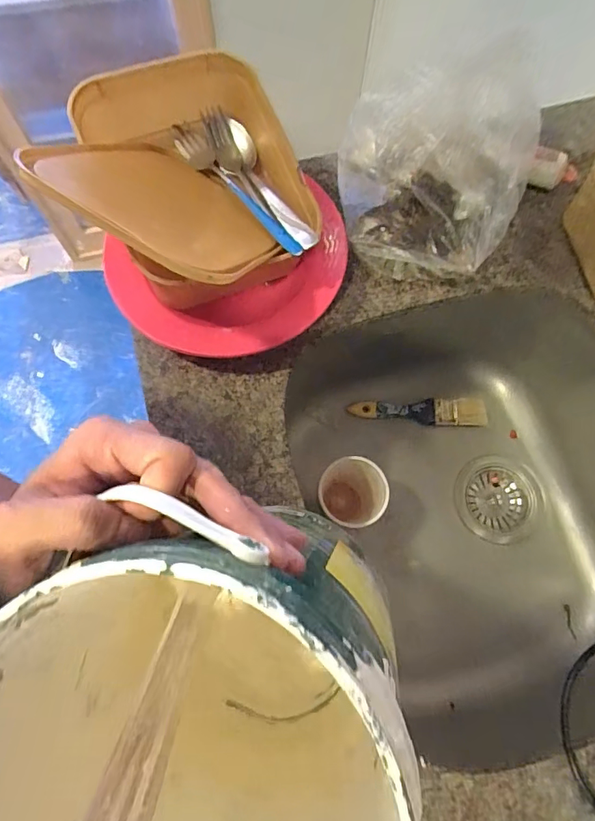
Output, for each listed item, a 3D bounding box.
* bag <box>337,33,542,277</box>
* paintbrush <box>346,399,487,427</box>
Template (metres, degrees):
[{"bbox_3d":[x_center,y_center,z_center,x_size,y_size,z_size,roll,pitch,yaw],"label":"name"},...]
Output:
[{"bbox_3d":[0.128,-0.230,0.455,0.166,0.108,0.186,2,71,0],"label":"bag"},{"bbox_3d":[0.164,0.005,0.644,0.187,0.019,0.037,-2,71,-2],"label":"paintbrush"}]

